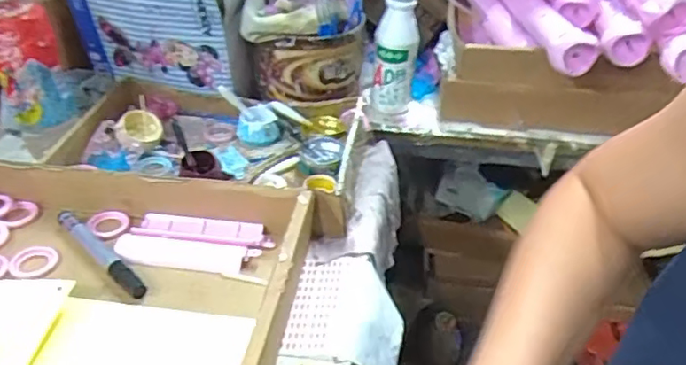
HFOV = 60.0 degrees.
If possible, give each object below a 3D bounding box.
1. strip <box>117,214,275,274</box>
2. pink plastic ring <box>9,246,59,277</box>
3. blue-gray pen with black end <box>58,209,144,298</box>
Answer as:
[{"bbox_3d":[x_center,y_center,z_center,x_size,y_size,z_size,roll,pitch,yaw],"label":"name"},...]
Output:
[{"bbox_3d":[-0.132,0.052,0.531,0.128,0.013,0.059,6,36,3],"label":"strip"},{"bbox_3d":[-0.265,0.066,0.507,0.037,0.004,0.039,2,36,-2],"label":"pink plastic ring"},{"bbox_3d":[-0.206,0.060,0.509,0.131,0.012,0.017,32,45,33],"label":"blue-gray pen with black end"}]

